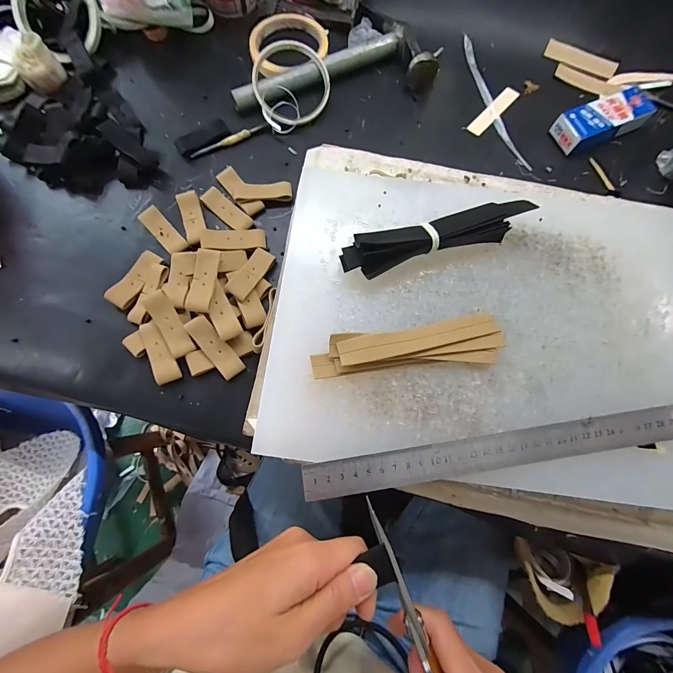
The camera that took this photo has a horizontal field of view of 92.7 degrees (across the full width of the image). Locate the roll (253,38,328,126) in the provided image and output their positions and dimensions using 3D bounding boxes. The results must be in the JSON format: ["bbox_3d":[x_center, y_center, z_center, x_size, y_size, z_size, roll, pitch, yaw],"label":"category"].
[{"bbox_3d":[-0.053,-0.285,0.359,0.090,0.012,0.089,0,91,-10],"label":"roll"}]

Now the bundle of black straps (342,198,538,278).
[{"bbox_3d":[0.084,-0.082,0.271,0.161,0.031,0.031,-16,77,-5],"label":"bundle of black straps"}]

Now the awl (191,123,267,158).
[{"bbox_3d":[-0.120,-0.220,0.360,0.089,0.008,0.009,-26,78,-7],"label":"awl"}]

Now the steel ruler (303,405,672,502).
[{"bbox_3d":[0.135,0.085,0.245,0.316,0.005,0.027,-9,76,-3],"label":"steel ruler"}]

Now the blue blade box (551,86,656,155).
[{"bbox_3d":[0.304,-0.247,0.368,0.106,0.025,0.042,-25,78,-7],"label":"blue blade box"}]

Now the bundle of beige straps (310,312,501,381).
[{"bbox_3d":[0.057,0.009,0.255,0.150,0.018,0.034,-8,76,-3],"label":"bundle of beige straps"}]

